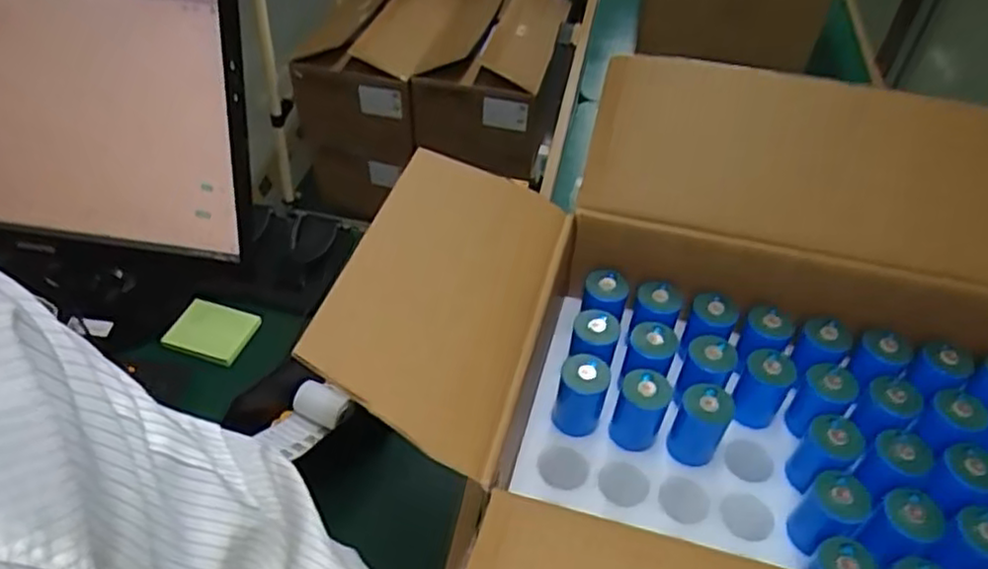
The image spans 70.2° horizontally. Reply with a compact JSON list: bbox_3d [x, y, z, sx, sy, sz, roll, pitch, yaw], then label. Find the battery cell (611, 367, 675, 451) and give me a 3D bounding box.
[{"bbox_3d":[0.114,0.097,0.550,0.039,0.065,0.039,15,48,11],"label":"battery cell"}]

